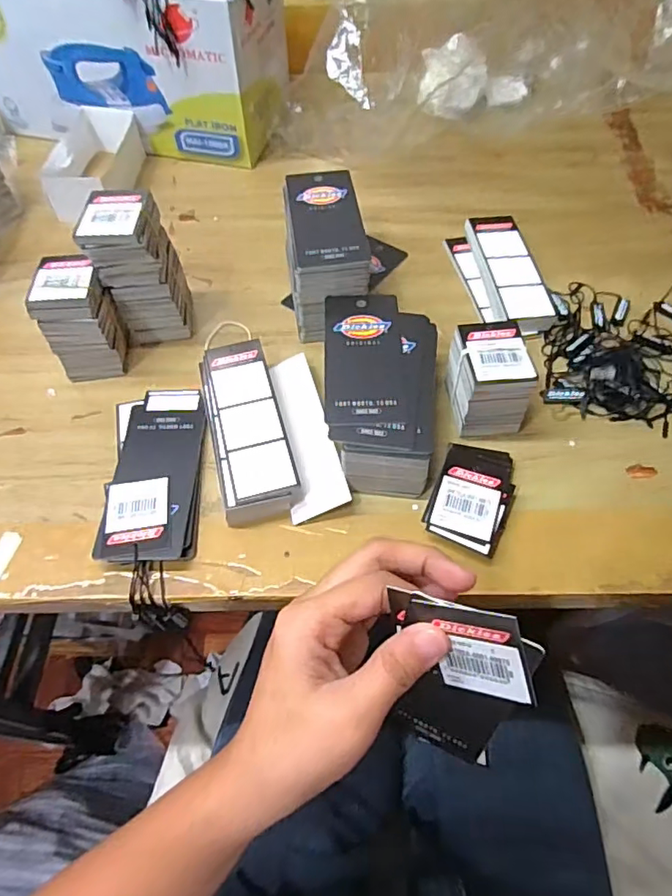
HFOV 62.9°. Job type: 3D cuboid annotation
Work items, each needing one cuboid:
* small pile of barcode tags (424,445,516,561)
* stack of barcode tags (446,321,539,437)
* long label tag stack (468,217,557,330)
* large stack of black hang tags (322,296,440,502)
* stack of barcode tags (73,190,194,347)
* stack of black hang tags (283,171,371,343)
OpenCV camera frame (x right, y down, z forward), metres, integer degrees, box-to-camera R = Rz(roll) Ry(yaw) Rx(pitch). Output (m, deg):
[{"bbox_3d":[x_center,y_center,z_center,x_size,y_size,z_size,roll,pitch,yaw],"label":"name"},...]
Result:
[{"bbox_3d":[0.081,0.027,0.329,0.045,0.014,0.071,19,60,14],"label":"small pile of barcode tags"},{"bbox_3d":[0.095,-0.042,0.348,0.045,0.053,0.057,-4,57,0],"label":"stack of barcode tags"},{"bbox_3d":[0.134,-0.137,0.428,0.042,0.017,0.115,-7,57,-2],"label":"long label tag stack"},{"bbox_3d":[0.028,-0.037,0.353,0.069,0.037,0.138,-1,57,2],"label":"large stack of black hang tags"},{"bbox_3d":[-0.135,-0.124,0.381,0.044,0.093,0.050,-6,57,-2],"label":"stack of barcode tags"},{"bbox_3d":[-0.008,-0.144,0.411,0.053,0.063,0.121,-6,57,-1],"label":"stack of black hang tags"}]

